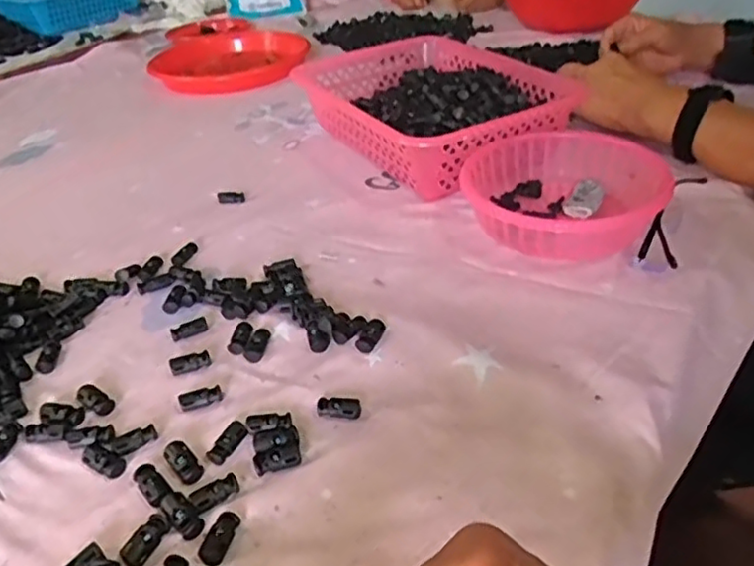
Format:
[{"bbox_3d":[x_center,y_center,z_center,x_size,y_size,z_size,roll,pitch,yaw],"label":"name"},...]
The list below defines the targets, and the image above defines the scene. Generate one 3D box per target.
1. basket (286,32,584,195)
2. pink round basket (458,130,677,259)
[{"bbox_3d":[0.055,-0.195,0.740,0.207,0.084,0.296,-22,39,-24],"label":"basket"},{"bbox_3d":[0.156,-0.078,0.577,0.153,0.056,0.161,-2,35,2],"label":"pink round basket"}]

